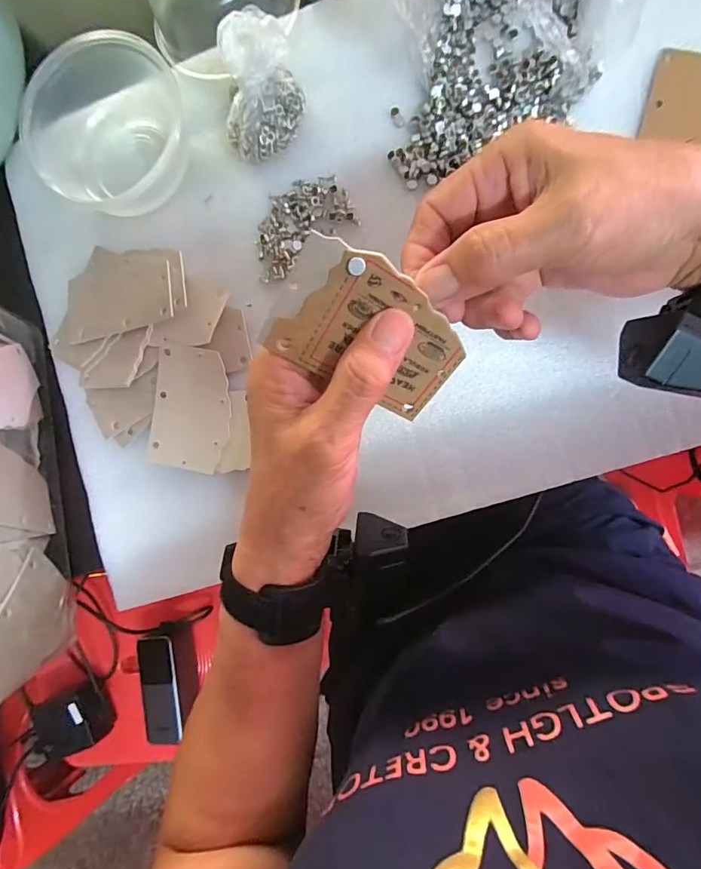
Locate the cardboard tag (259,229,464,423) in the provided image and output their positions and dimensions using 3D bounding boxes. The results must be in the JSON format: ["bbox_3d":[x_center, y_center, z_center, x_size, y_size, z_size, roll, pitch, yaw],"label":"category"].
[{"bbox_3d":[0.009,-0.043,0.202,0.081,0.004,0.054,26,118,-19],"label":"cardboard tag"}]

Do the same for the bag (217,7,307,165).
[{"bbox_3d":[-0.058,-0.225,0.309,0.049,0.052,0.068,4,89,8],"label":"bag"}]

